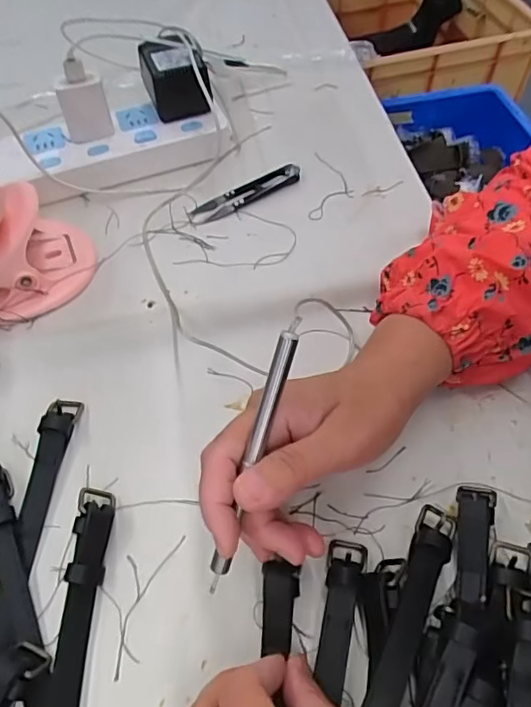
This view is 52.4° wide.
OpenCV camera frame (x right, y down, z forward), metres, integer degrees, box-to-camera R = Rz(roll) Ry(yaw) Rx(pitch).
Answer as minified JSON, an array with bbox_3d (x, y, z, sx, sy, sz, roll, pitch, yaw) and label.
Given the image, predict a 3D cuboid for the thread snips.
[{"bbox_3d":[-0.016,-0.138,0.462,0.102,0.007,0.026,-24,59,-14],"label":"thread snips"}]

